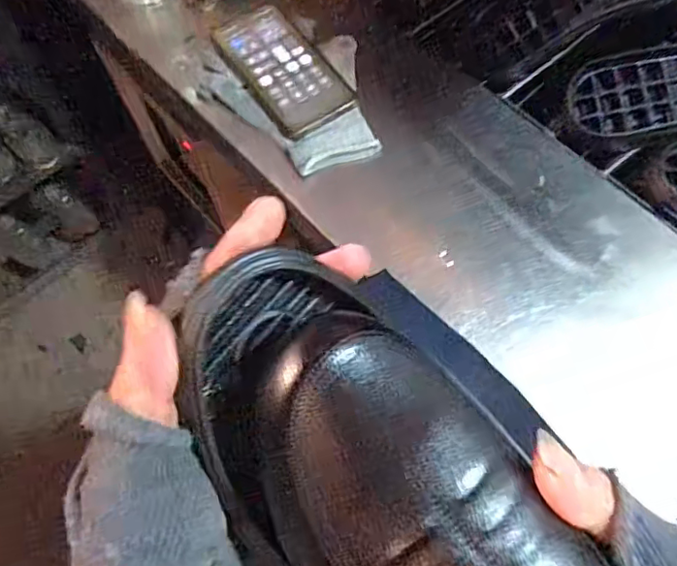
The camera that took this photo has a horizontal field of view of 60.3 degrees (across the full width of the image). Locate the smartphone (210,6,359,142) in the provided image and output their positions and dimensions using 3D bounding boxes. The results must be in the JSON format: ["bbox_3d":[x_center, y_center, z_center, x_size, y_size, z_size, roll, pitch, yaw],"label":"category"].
[{"bbox_3d":[-0.059,-0.211,0.567,0.075,0.011,0.169,-34,69,-10],"label":"smartphone"}]

